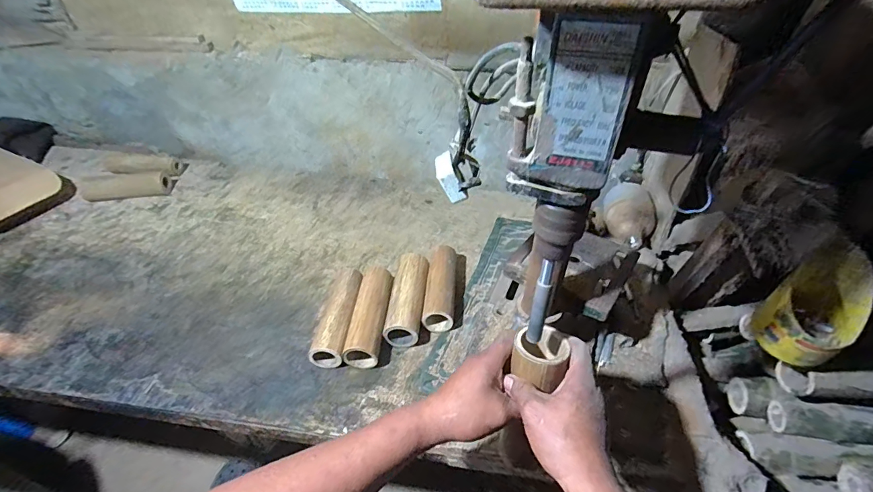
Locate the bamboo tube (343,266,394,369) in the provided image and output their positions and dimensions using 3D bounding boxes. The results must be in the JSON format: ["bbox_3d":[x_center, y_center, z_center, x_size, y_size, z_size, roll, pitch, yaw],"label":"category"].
[{"bbox_3d":[-0.107,0.116,0.694,0.053,0.055,0.175,2,43,4],"label":"bamboo tube"}]

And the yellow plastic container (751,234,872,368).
[{"bbox_3d":[0.484,0.078,0.525,0.099,0.130,0.091,-25,46,-24],"label":"yellow plastic container"}]

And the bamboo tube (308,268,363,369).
[{"bbox_3d":[-0.164,0.117,0.698,0.054,0.054,0.182,2,43,4],"label":"bamboo tube"}]

